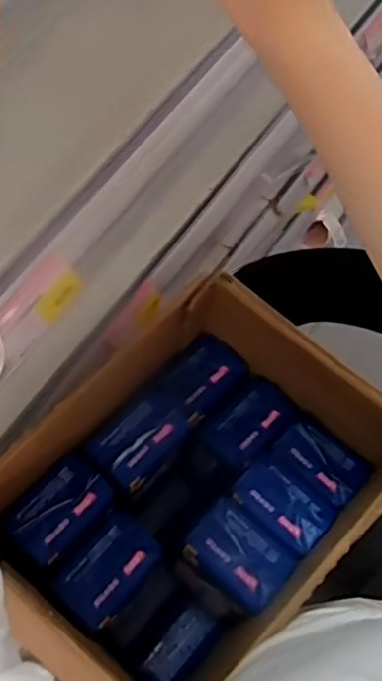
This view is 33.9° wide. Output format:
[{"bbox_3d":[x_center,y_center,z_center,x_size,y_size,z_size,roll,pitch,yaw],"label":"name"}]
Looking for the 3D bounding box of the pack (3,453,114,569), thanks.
[{"bbox_3d":[-0.111,0.144,0.538,0.054,0.053,0.083,39,73,11],"label":"pack"}]

